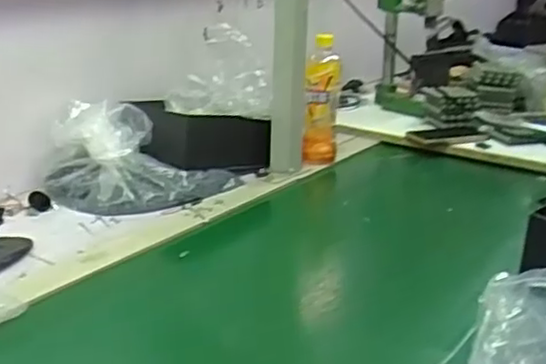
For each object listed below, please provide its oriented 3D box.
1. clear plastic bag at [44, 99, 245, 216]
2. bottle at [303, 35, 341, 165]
[{"bbox_3d":[-0.194,-0.043,1.033,0.271,0.114,0.171,-2,21,-10],"label":"clear plastic bag"},{"bbox_3d":[0.085,-0.138,1.191,0.059,0.209,0.074,3,21,3],"label":"bottle"}]

